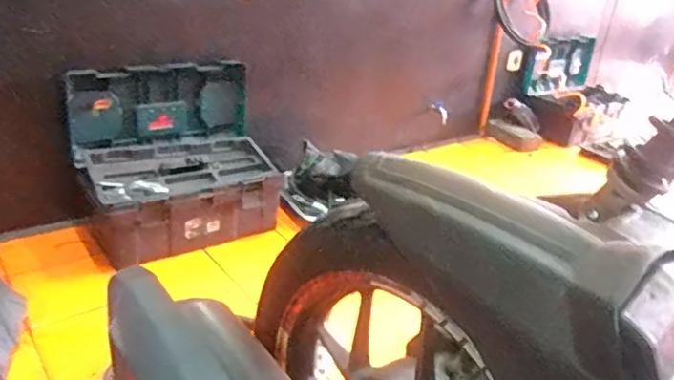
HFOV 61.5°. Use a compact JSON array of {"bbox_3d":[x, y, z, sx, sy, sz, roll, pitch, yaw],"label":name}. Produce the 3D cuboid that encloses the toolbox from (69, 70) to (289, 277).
[{"bbox_3d":[-0.368,-0.074,1.352,0.445,0.367,0.292,-12,30,-33],"label":"toolbox"}]

